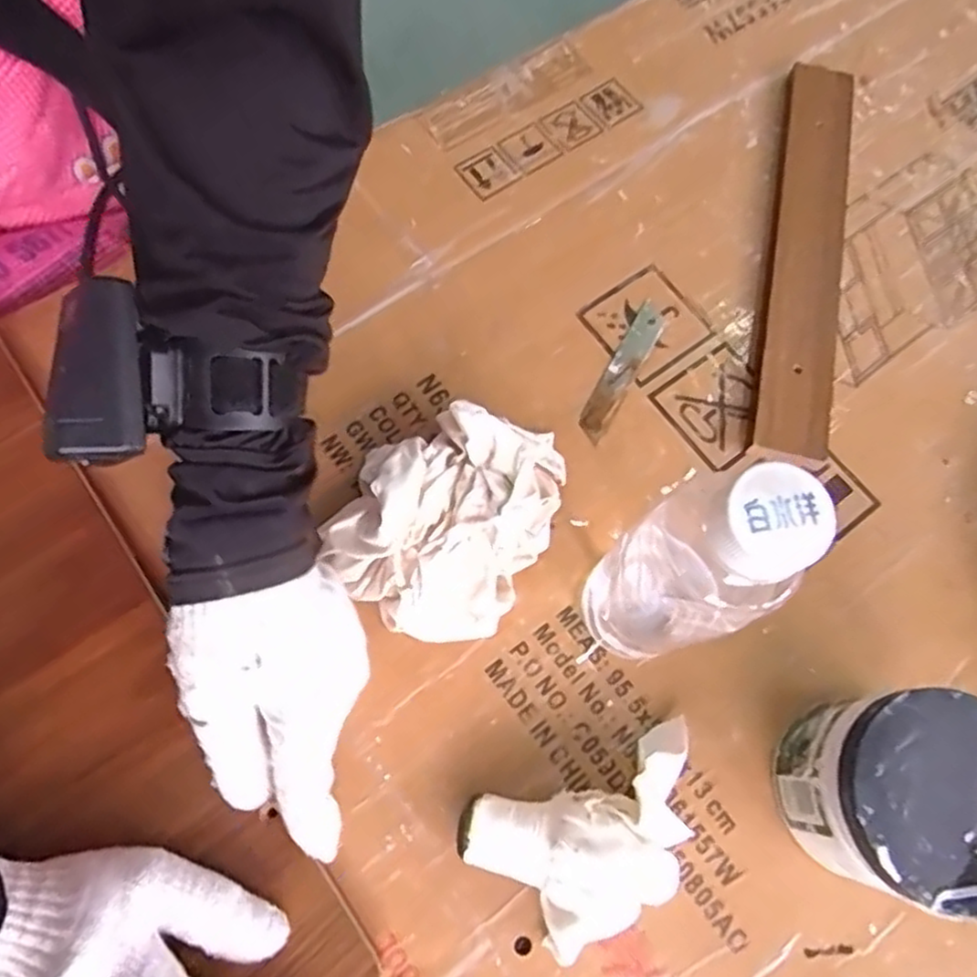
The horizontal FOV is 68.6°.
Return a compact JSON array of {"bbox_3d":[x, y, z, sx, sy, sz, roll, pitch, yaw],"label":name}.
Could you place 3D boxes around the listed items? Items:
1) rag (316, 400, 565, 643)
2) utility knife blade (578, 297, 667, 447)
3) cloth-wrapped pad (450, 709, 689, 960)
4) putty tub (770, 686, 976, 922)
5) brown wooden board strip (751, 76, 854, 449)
[{"bbox_3d":[-0.023,0.009,0.363,0.107,0.053,0.123,21,70,5],"label":"rag"},{"bbox_3d":[0.079,-0.070,0.425,0.018,0.005,0.094,28,72,11],"label":"utility knife blade"},{"bbox_3d":[0.048,0.157,0.320,0.111,0.040,0.066,-17,71,-9],"label":"cloth-wrapped pad"},{"bbox_3d":[0.177,0.132,0.311,0.078,0.077,0.078,1,70,-2],"label":"putty tub"},{"bbox_3d":[0.201,-0.152,0.451,0.043,0.016,0.280,12,70,2],"label":"brown wooden board strip"}]

